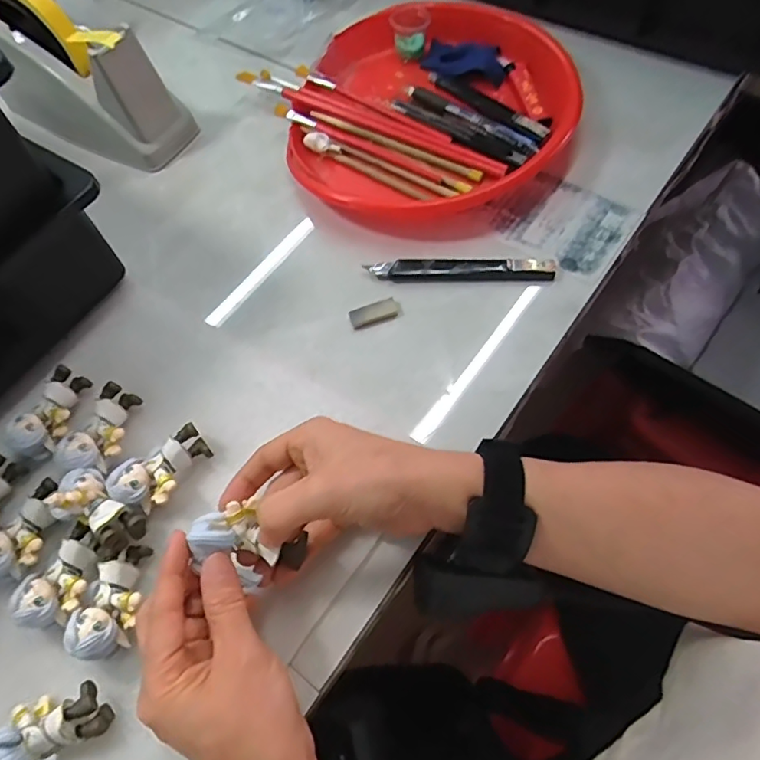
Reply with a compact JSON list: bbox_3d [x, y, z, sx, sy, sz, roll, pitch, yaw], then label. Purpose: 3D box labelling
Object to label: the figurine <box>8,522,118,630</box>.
[{"bbox_3d":[-0.183,0.118,0.320,0.032,0.028,0.054,32,71,19],"label":"figurine"}]

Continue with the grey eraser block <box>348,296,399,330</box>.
[{"bbox_3d":[-0.005,-0.050,0.400,0.035,0.004,0.016,-18,63,-3],"label":"grey eraser block"}]

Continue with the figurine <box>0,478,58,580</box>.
[{"bbox_3d":[-0.217,0.094,0.333,0.032,0.025,0.060,33,71,20],"label":"figurine"}]

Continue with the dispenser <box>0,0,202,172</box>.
[{"bbox_3d":[-0.279,-0.279,0.483,0.204,0.118,0.072,26,68,17],"label":"dispenser"}]

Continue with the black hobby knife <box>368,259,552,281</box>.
[{"bbox_3d":[0.060,-0.083,0.405,0.136,0.011,0.020,-1,64,6],"label":"black hobby knife"}]

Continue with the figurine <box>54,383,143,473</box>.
[{"bbox_3d":[-0.183,0.035,0.363,0.032,0.028,0.061,17,67,14],"label":"figurine"}]

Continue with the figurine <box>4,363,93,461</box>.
[{"bbox_3d":[-0.222,0.023,0.372,0.028,0.031,0.063,13,66,12],"label":"figurine"}]

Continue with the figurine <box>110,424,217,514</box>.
[{"bbox_3d":[-0.136,0.059,0.344,0.059,0.026,0.033,-35,66,-11],"label":"figurine"}]

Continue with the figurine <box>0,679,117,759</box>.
[{"bbox_3d":[-0.175,0.186,0.285,0.060,0.032,0.037,-23,64,-6],"label":"figurine"}]

